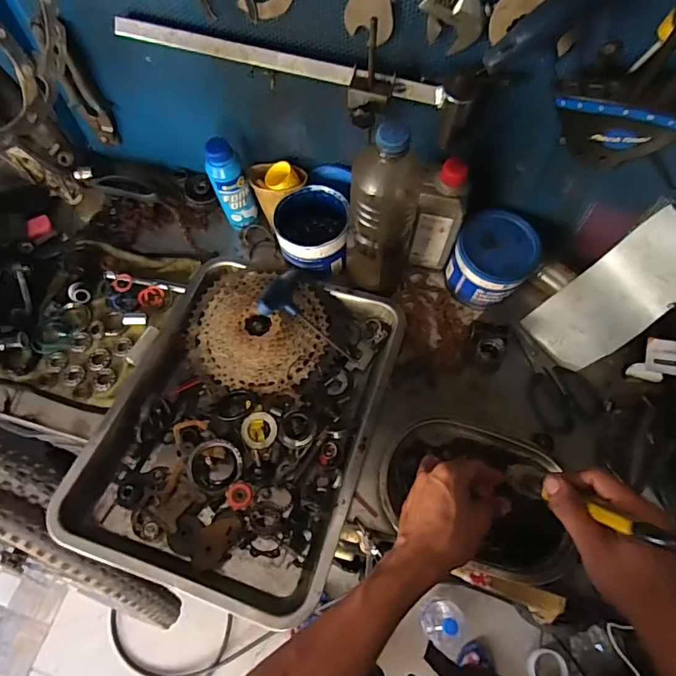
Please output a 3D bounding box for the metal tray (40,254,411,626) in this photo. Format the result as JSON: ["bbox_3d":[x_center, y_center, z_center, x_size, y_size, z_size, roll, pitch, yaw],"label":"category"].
[{"bbox_3d":[-0.105,0.086,0.575,0.294,0.060,0.387,16,65,8],"label":"metal tray"}]

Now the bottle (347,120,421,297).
[{"bbox_3d":[0.052,-0.141,0.576,0.077,0.271,0.082,16,65,8],"label":"bottle"}]

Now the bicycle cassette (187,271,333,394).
[{"bbox_3d":[-0.102,-0.016,0.624,0.185,0.042,0.163,8,64,5],"label":"bicycle cassette"}]

